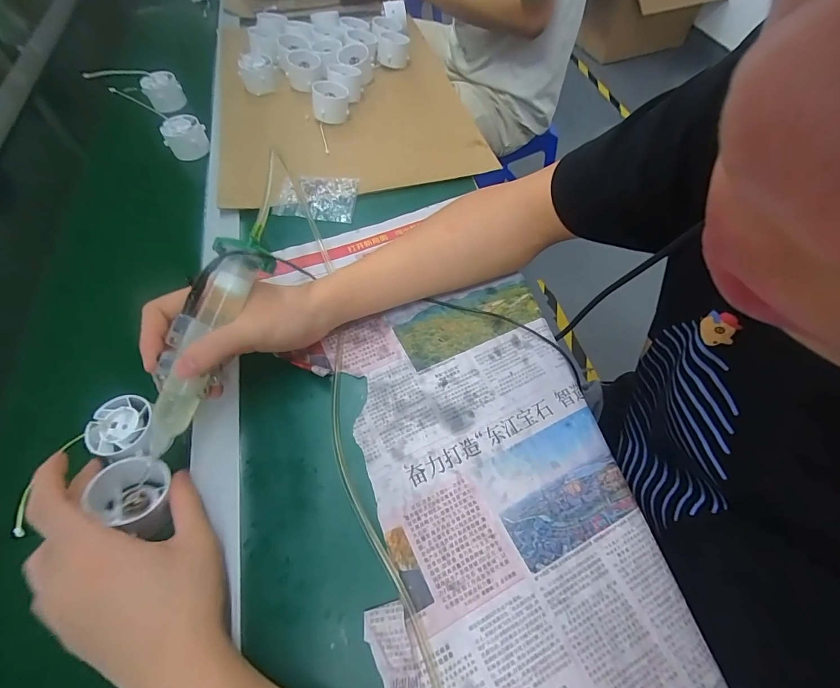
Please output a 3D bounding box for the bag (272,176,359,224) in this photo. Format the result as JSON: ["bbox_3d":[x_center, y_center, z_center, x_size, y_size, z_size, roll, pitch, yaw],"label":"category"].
[{"bbox_3d":[-0.129,-0.185,0.483,0.097,0.011,0.067,5,59,2],"label":"bag"}]

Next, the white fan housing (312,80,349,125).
[{"bbox_3d":[-0.129,-0.351,0.558,0.050,0.039,0.044,-9,58,-4],"label":"white fan housing"}]

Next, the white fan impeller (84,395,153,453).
[{"bbox_3d":[-0.241,0.065,0.310,0.044,0.009,0.046,-7,59,-5],"label":"white fan impeller"}]

